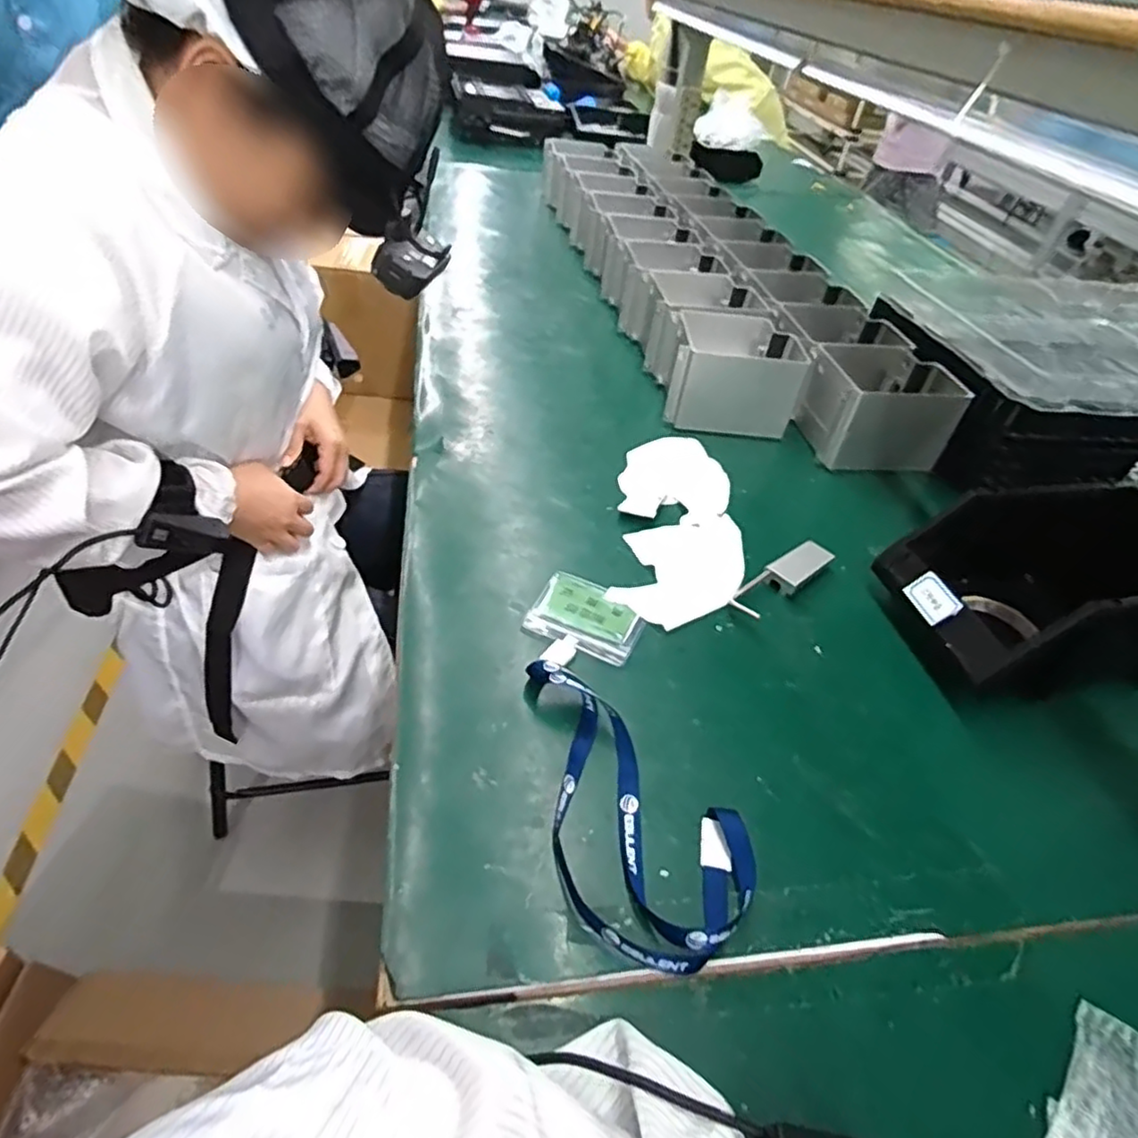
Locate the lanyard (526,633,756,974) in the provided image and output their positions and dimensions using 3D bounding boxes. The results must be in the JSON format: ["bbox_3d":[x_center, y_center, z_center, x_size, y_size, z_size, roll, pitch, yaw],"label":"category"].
[{"bbox_3d":[0.024,0.152,0.467,0.120,0.028,0.245,-22,51,-29],"label":"lanyard"}]

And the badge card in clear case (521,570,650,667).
[{"bbox_3d":[0.018,0.041,0.596,0.097,0.007,0.084,19,44,11],"label":"badge card in clear case"}]

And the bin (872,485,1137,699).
[{"bbox_3d":[0.433,0.018,0.597,0.247,0.116,0.156,-4,45,-13],"label":"bin"}]

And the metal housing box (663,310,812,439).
[{"bbox_3d":[0.217,-0.263,0.877,0.165,0.096,0.157,10,43,1],"label":"metal housing box"}]

